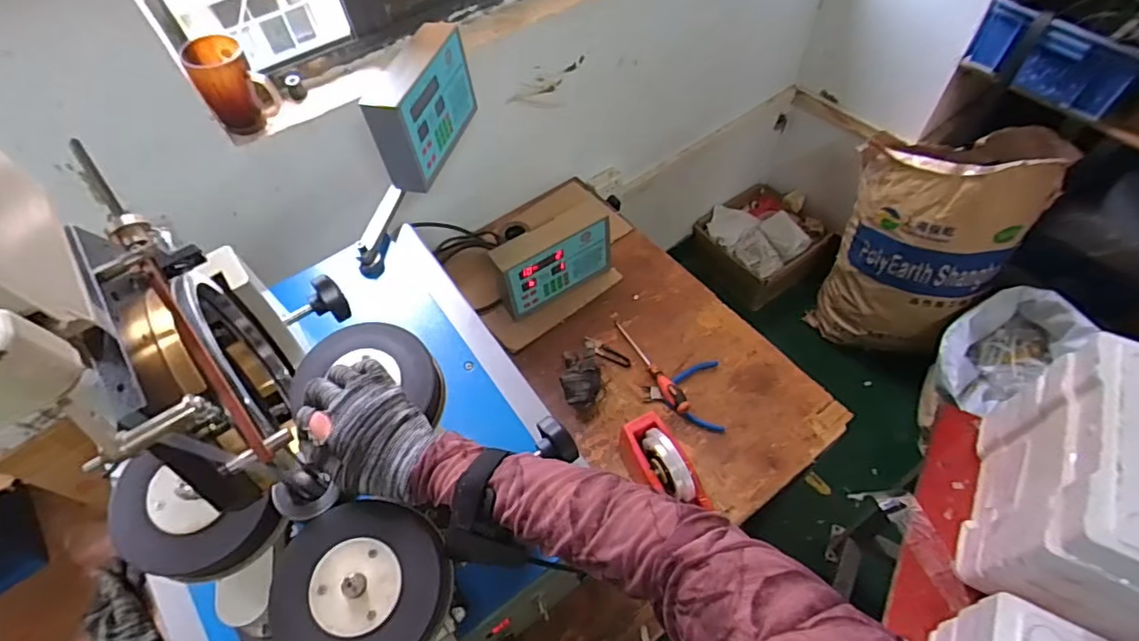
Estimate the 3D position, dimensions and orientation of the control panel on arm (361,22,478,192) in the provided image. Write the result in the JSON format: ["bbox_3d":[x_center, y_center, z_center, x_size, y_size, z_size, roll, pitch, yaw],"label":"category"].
[{"bbox_3d":[-0.220,-0.331,0.871,0.059,0.142,0.231,11,57,11],"label":"control panel on arm"}]

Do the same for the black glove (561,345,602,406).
[{"bbox_3d":[0.020,0.096,0.981,0.069,0.053,0.109,3,56,5],"label":"black glove"}]

